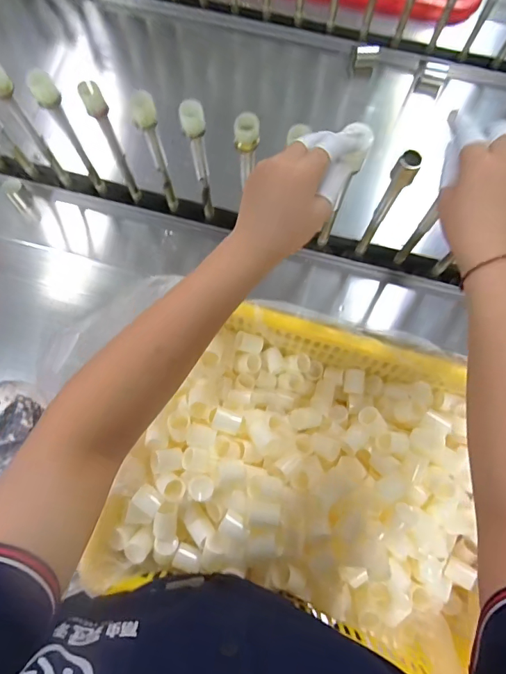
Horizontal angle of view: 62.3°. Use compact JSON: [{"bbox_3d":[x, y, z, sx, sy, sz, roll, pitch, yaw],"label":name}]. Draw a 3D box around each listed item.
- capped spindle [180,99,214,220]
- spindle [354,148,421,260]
[{"bbox_3d":[-0.058,-0.188,0.480,0.022,0.191,0.019,-6,73,-2],"label":"capped spindle"},{"bbox_3d":[0.142,-0.131,0.472,0.021,0.207,0.016,28,75,8],"label":"spindle"}]

